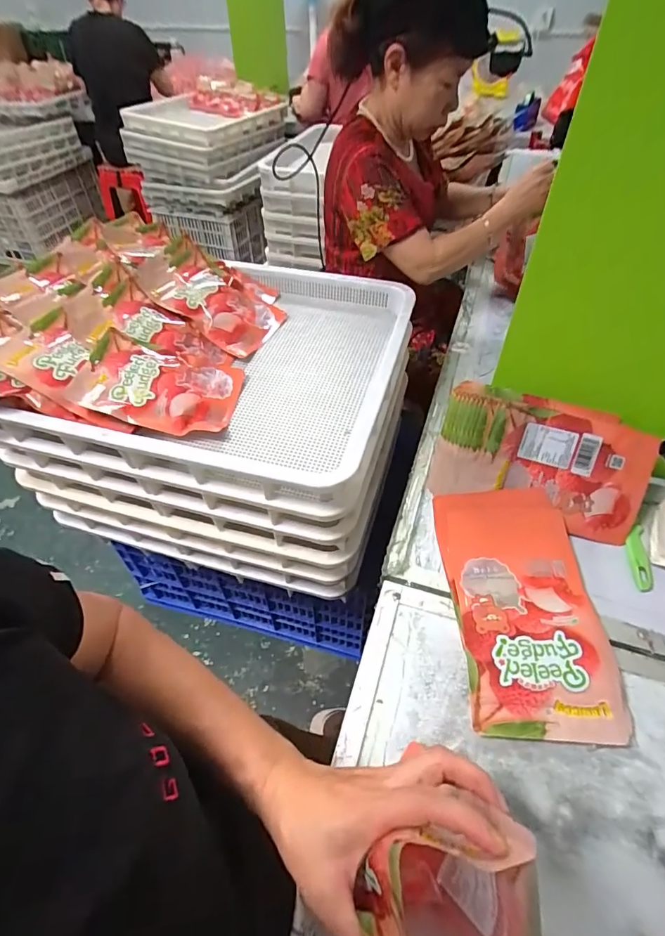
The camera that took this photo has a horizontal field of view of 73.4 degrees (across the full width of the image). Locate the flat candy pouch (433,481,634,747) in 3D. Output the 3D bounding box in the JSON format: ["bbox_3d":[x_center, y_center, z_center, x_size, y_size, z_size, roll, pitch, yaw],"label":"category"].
[{"bbox_3d":[0.234,0.163,0.550,0.170,0.040,0.301,-2,49,0],"label":"flat candy pouch"}]

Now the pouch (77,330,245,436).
[{"bbox_3d":[-0.246,-0.122,0.667,0.203,0.020,0.156,11,55,-15],"label":"pouch"}]

